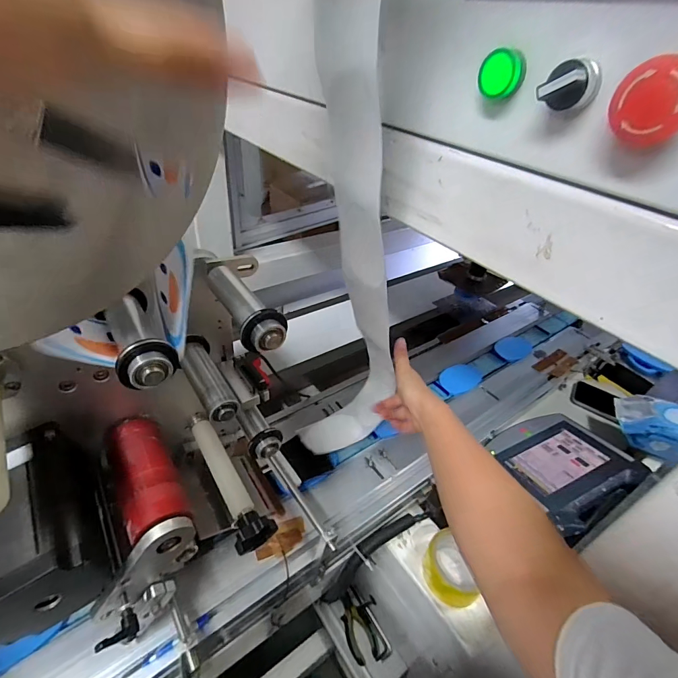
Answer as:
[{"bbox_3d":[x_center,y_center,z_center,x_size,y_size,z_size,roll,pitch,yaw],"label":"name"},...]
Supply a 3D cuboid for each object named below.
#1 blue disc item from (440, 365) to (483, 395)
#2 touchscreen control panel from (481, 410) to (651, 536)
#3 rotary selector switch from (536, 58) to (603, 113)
[{"bbox_3d":[0.268,0.088,0.841,0.114,0.014,0.064,-19,45,-28],"label":"blue disc item"},{"bbox_3d":[0.390,0.234,0.672,0.206,0.082,0.212,-18,31,-15],"label":"touchscreen control panel"},{"bbox_3d":[0.135,-0.148,0.223,0.026,0.024,0.022,-18,44,-27],"label":"rotary selector switch"}]

